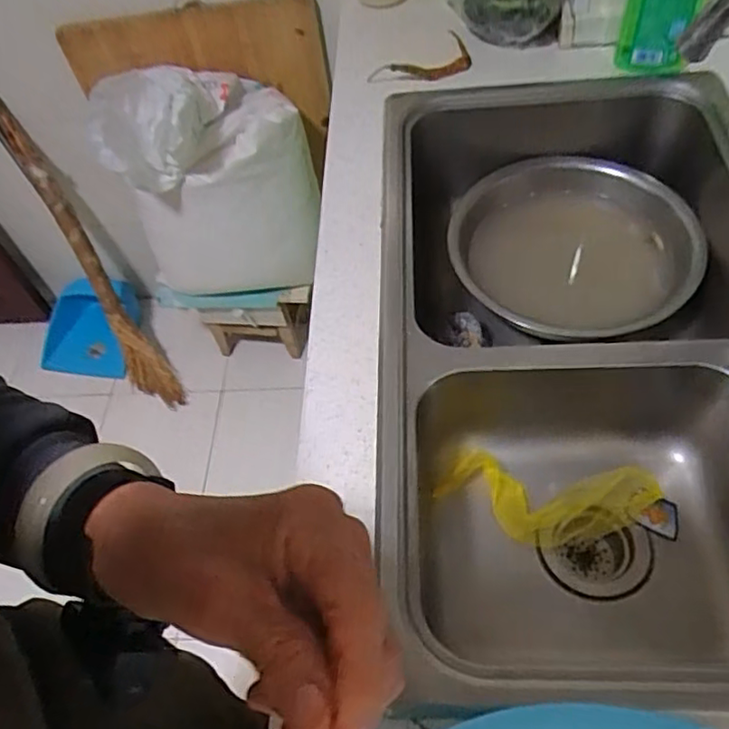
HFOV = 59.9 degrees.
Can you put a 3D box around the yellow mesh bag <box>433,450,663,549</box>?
[{"bbox_3d":[0.191,0.149,0.670,0.217,0.048,0.083,4,56,10],"label":"yellow mesh bag"}]

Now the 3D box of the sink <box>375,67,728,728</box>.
[{"bbox_3d":[0.261,-0.007,0.733,0.470,0.219,0.768,-2,55,7],"label":"sink"}]

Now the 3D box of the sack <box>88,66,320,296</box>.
[{"bbox_3d":[-0.285,-0.348,1.254,0.363,0.460,0.209,-16,55,-3],"label":"sack"}]

